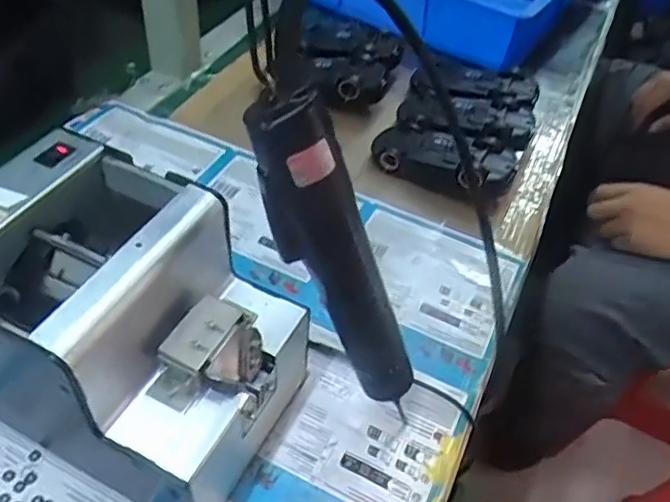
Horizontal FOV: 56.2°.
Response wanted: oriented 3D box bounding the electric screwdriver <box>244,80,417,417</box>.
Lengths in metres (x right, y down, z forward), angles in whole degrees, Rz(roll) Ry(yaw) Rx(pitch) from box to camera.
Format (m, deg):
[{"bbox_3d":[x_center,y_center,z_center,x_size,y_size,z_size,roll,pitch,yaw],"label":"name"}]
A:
[{"bbox_3d":[0.002,0.009,0.333,0.038,0.199,0.030,3,41,33],"label":"electric screwdriver"}]

